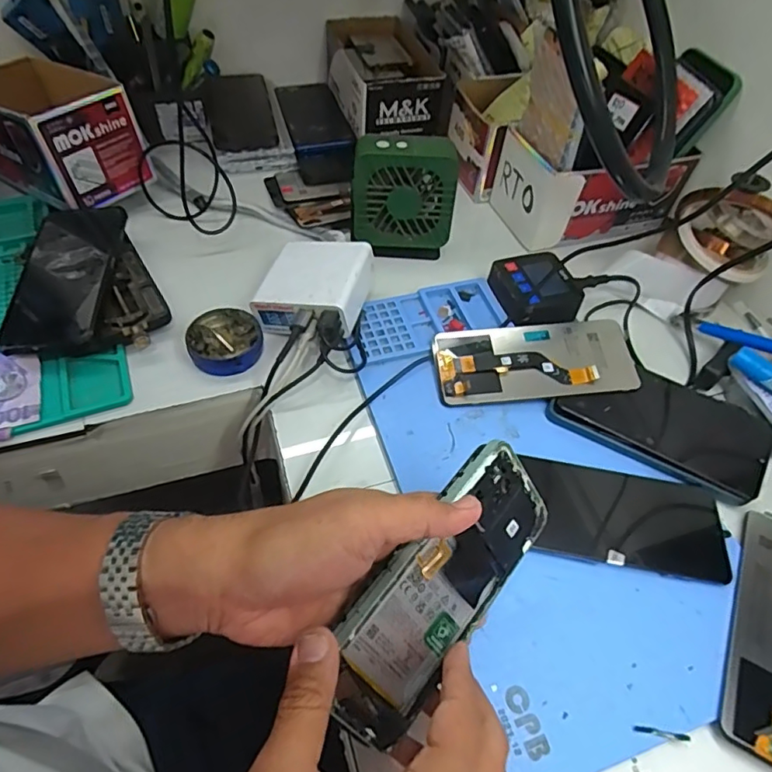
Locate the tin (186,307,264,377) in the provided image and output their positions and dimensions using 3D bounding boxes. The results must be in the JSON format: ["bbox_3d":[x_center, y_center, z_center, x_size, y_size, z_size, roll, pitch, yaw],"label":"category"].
[{"bbox_3d":[-0.137,-0.038,0.460,0.059,0.018,0.058,2,54,-3],"label":"tin"}]

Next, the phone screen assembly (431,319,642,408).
[{"bbox_3d":[0.125,-0.021,0.456,0.164,0.007,0.074,-5,59,0],"label":"phone screen assembly"}]

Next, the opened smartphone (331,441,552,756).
[{"bbox_3d":[0.032,0.110,0.294,0.160,0.082,0.010,-48,30,-20],"label":"opened smartphone"}]

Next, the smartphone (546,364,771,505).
[{"bbox_3d":[0.219,0.028,0.428,0.157,0.013,0.076,26,71,15],"label":"smartphone"}]

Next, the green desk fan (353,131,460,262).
[{"bbox_3d":[0.016,-0.180,0.520,0.097,0.109,0.041,2,54,-3],"label":"green desk fan"}]

